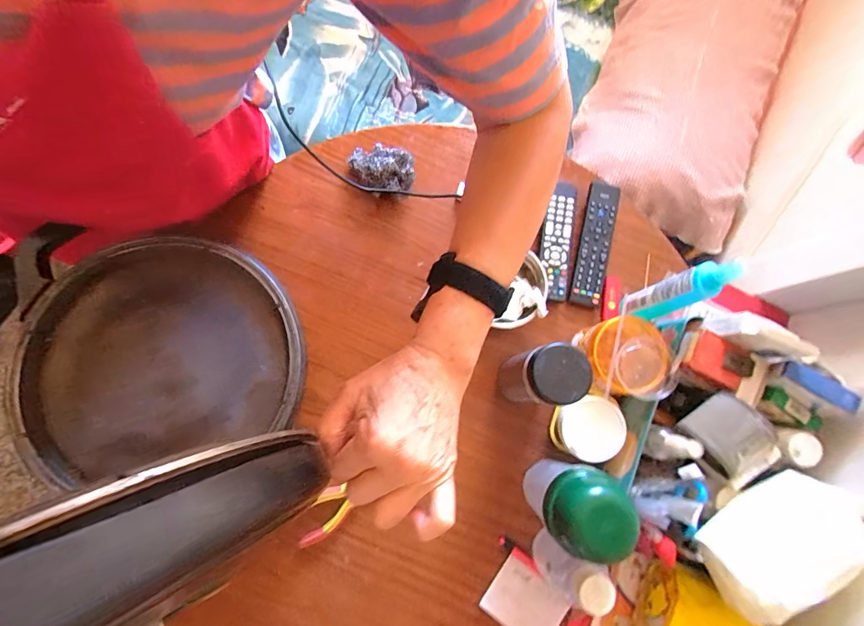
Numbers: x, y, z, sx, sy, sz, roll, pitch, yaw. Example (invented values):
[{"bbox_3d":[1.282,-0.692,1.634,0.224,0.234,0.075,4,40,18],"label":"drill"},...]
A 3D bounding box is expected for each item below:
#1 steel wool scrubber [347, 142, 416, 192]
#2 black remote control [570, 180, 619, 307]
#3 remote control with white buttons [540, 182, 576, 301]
[{"bbox_3d":[-0.078,-0.217,0.622,0.103,0.052,0.073,5,79,-2],"label":"steel wool scrubber"},{"bbox_3d":[0.248,-0.106,0.618,0.049,0.016,0.194,12,78,-1],"label":"black remote control"},{"bbox_3d":[0.190,-0.110,0.616,0.047,0.015,0.178,8,78,-2],"label":"remote control with white buttons"}]

